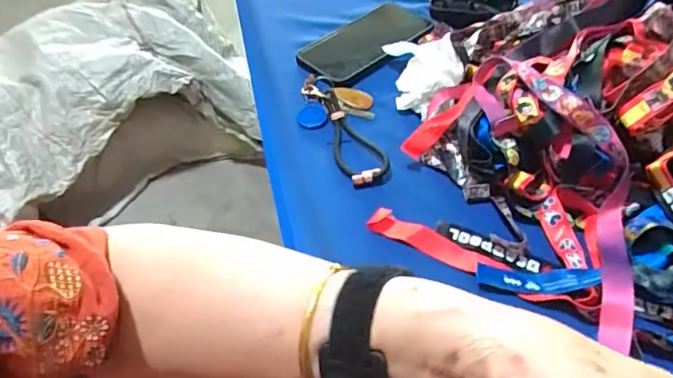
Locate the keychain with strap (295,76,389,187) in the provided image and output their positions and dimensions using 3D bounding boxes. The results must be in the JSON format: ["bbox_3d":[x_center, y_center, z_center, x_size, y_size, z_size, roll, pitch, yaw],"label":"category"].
[{"bbox_3d":[0.003,-0.062,0.532,0.075,0.023,0.151,-5,49,-3],"label":"keychain with strap"}]

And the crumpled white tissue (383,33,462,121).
[{"bbox_3d":[0.091,-0.127,0.552,0.064,0.048,0.115,-4,49,-3],"label":"crumpled white tissue"}]

